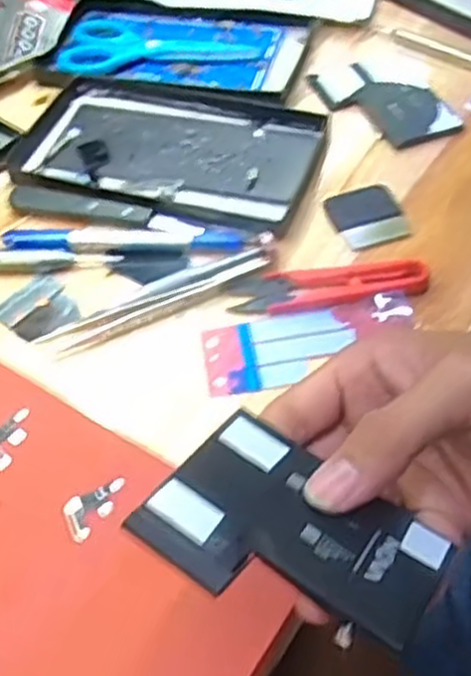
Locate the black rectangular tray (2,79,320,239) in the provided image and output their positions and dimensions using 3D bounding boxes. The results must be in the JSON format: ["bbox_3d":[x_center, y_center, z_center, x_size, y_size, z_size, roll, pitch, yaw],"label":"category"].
[{"bbox_3d":[-0.046,-0.117,0.478,0.183,0.011,0.109,15,54,13],"label":"black rectangular tray"}]

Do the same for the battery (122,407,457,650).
[{"bbox_3d":[0.019,0.064,0.250,0.088,0.004,0.062,31,46,16],"label":"battery"}]

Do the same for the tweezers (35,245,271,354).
[{"bbox_3d":[-0.040,-0.021,0.406,0.124,0.009,0.019,-24,55,-15],"label":"tweezers"}]

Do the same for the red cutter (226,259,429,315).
[{"bbox_3d":[0.047,-0.028,0.403,0.099,0.009,0.024,-5,52,-1],"label":"red cutter"}]

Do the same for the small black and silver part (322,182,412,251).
[{"bbox_3d":[0.074,-0.068,0.444,0.038,0.008,0.043,-15,53,-9],"label":"small black and silver part"}]

